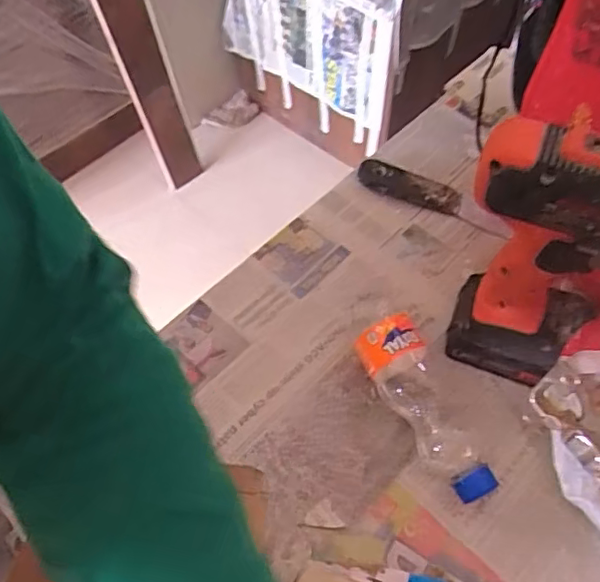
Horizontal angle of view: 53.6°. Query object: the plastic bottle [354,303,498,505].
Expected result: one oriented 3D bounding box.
[{"bbox_3d":[0.096,0.078,0.463,0.056,0.057,0.169,-25,61,-13],"label":"plastic bottle"}]

